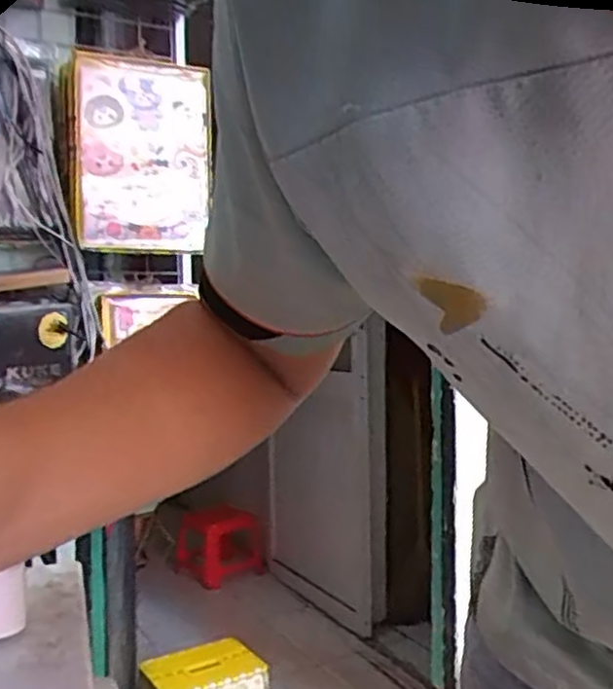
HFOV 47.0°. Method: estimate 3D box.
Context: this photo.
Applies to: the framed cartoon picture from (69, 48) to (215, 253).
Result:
[{"bbox_3d":[-0.238,-0.269,1.011,0.180,0.254,0.078,-2,2,-26],"label":"framed cartoon picture"}]

